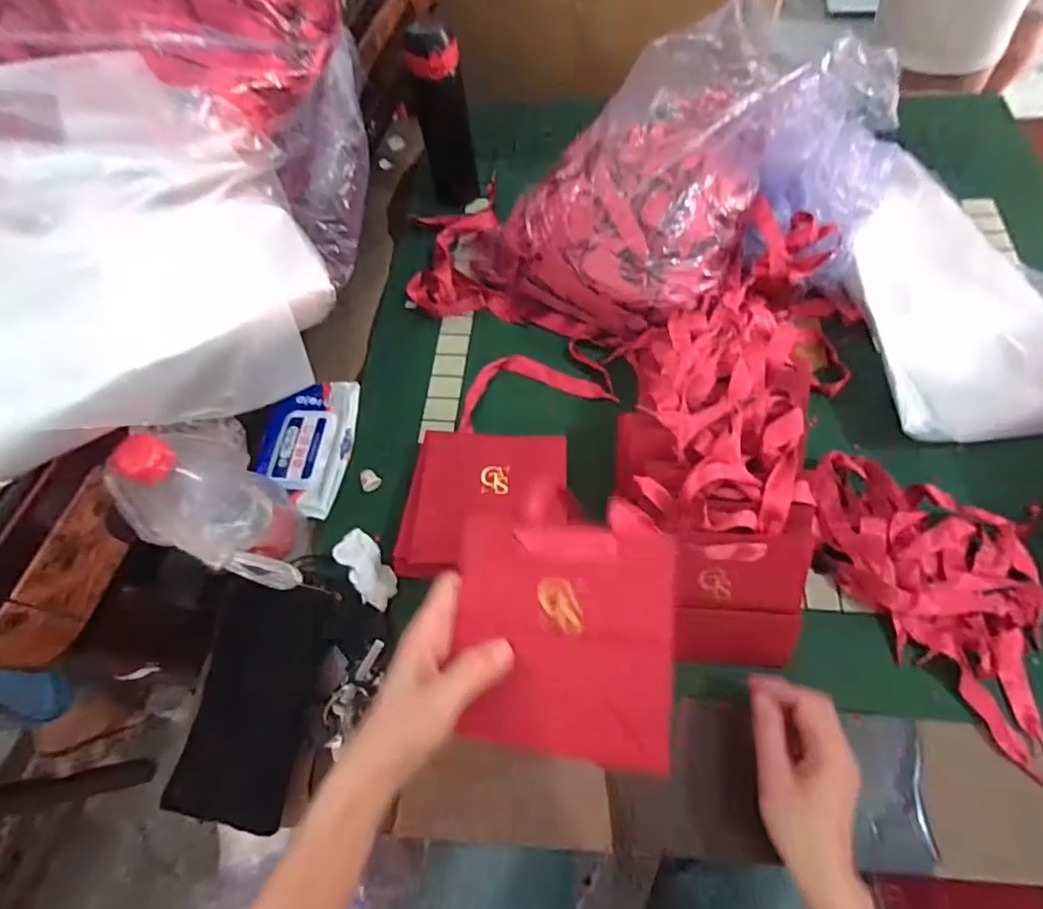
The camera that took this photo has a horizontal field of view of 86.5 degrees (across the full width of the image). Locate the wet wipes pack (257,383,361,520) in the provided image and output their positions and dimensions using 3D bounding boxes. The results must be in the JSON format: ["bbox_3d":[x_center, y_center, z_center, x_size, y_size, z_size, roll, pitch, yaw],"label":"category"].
[{"bbox_3d":[-0.237,-0.013,0.617,0.095,0.023,0.163,3,62,5],"label":"wet wipes pack"}]

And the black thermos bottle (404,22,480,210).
[{"bbox_3d":[-0.098,-0.422,0.702,0.064,0.199,0.054,-9,62,-1],"label":"black thermos bottle"}]

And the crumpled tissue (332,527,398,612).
[{"bbox_3d":[-0.150,0.111,0.540,0.036,0.020,0.078,-30,97,-11],"label":"crumpled tissue"}]

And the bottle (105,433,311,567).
[{"bbox_3d":[-0.248,0.051,0.473,0.071,0.209,0.091,18,65,13],"label":"bottle"}]

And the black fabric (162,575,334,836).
[{"bbox_3d":[-0.246,0.226,0.515,0.102,0.037,0.198,4,63,6],"label":"black fabric"}]

